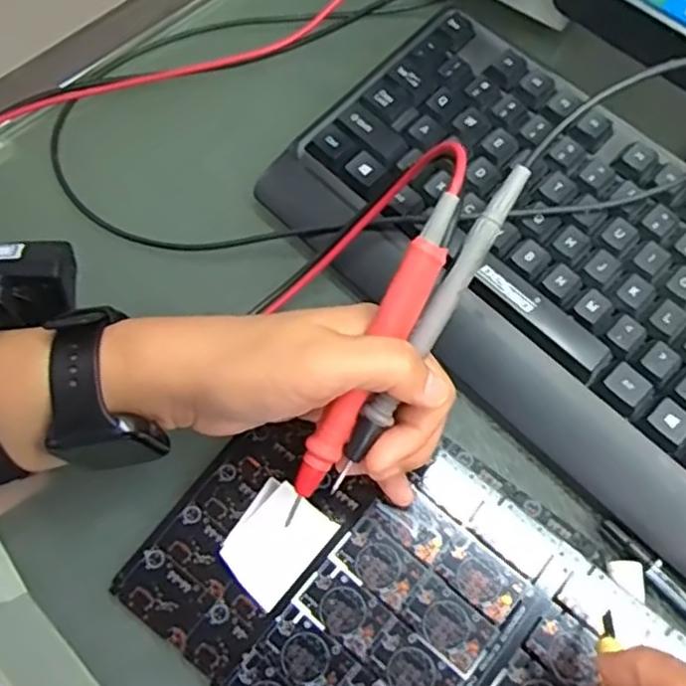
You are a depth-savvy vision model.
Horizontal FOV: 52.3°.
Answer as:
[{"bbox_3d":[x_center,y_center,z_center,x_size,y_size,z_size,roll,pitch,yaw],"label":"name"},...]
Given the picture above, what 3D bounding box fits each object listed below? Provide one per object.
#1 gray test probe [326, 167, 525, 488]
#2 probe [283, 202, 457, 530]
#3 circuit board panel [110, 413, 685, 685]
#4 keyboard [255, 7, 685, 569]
[{"bbox_3d":[0.032,-0.005,0.272,0.010,0.006,0.140,32,96,11],"label":"gray test probe"},{"bbox_3d":[0.011,0.008,0.271,0.015,0.010,0.137,29,100,10],"label":"probe"},{"bbox_3d":[0.030,0.119,0.297,0.217,0.005,0.146,37,70,15],"label":"circuit board panel"},{"bbox_3d":[0.162,0.007,0.333,0.428,0.045,0.155,42,72,14],"label":"keyboard"}]

